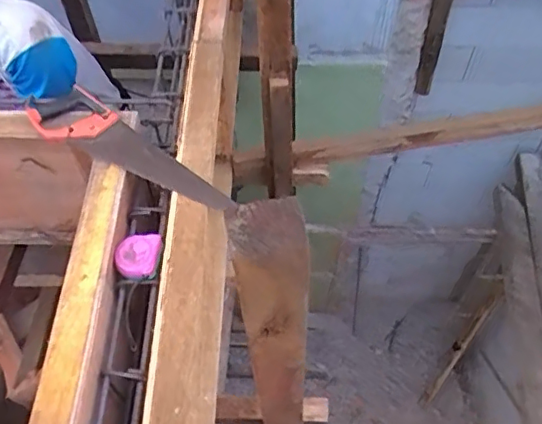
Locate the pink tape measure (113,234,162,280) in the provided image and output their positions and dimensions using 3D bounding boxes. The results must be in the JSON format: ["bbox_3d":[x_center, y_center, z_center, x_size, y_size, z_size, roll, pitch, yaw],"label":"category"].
[{"bbox_3d":[-0.235,0.080,1.024,0.079,0.035,0.079,6,74,8],"label":"pink tape measure"}]

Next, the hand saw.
[{"bbox_3d":[-0.272,-0.103,1.088,0.448,0.035,0.124,32,62,20],"label":"hand saw"}]

